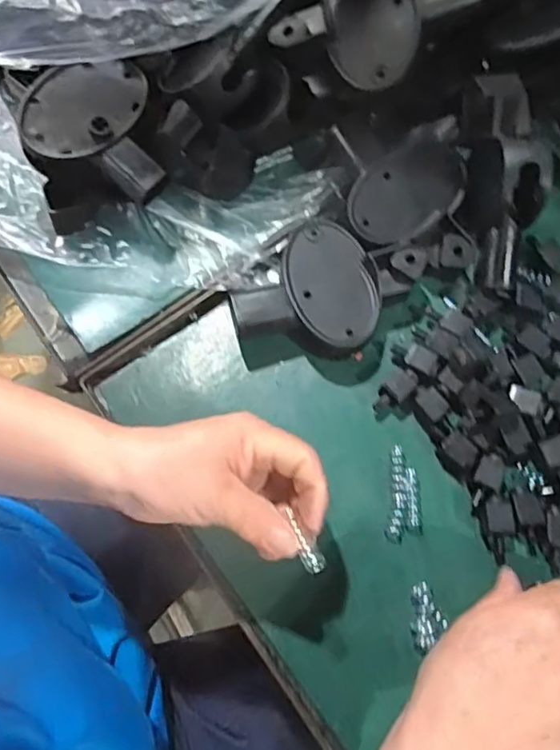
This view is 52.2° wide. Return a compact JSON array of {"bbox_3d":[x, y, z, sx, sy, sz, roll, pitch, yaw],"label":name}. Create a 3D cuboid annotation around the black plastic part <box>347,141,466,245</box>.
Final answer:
[{"bbox_3d":[0.098,-0.138,0.436,0.098,0.018,0.062,-31,86,-8],"label":"black plastic part"}]

